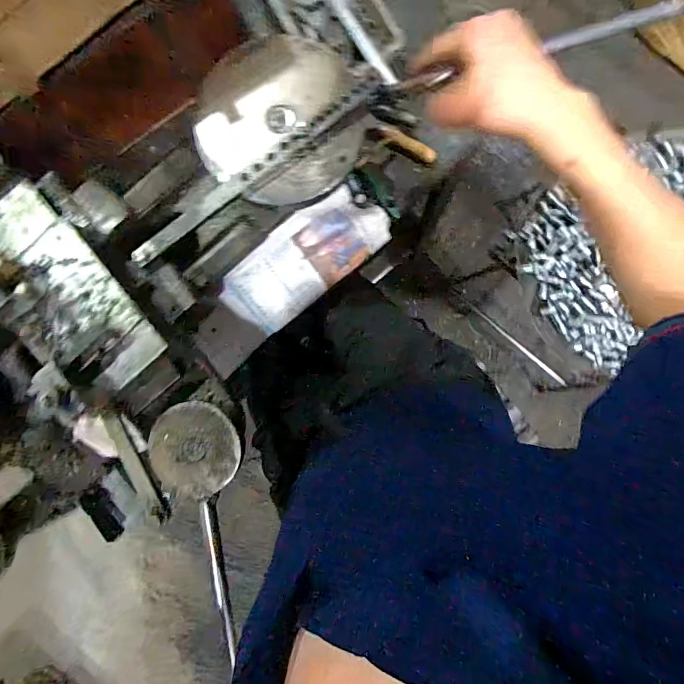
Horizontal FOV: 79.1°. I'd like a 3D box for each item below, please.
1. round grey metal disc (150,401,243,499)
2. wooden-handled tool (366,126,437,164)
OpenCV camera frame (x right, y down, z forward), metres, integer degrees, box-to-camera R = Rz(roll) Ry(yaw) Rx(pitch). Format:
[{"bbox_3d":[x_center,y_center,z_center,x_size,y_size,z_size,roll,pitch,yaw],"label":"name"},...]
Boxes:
[{"bbox_3d":[-0.161,0.117,0.448,0.101,0.012,0.100,0,89,4],"label":"round grey metal disc"},{"bbox_3d":[0.084,-0.278,0.580,0.101,0.021,0.020,23,91,5],"label":"wooden-handled tool"}]

